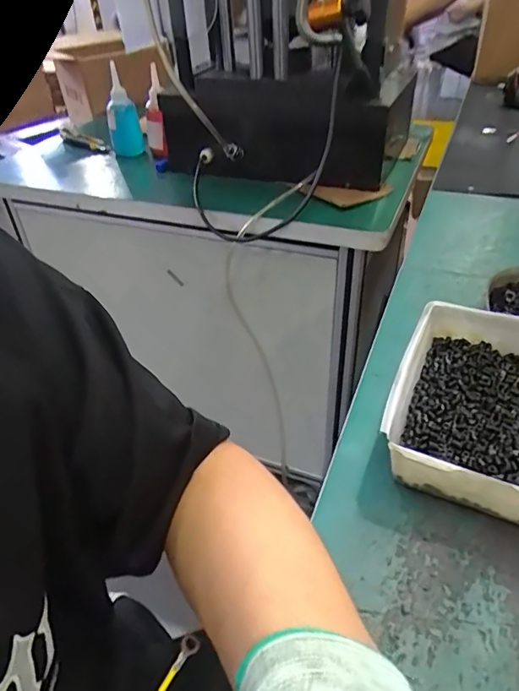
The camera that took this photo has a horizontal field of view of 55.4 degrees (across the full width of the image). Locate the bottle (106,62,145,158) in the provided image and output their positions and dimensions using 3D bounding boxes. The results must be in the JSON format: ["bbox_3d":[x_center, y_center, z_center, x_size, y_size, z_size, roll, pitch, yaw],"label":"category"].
[{"bbox_3d":[-0.269,-0.453,0.974,0.062,0.137,0.052,-10,39,-9],"label":"bottle"}]

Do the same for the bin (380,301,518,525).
[{"bbox_3d":[0.187,0.047,0.411,0.139,0.055,0.197,17,44,21],"label":"bin"}]

